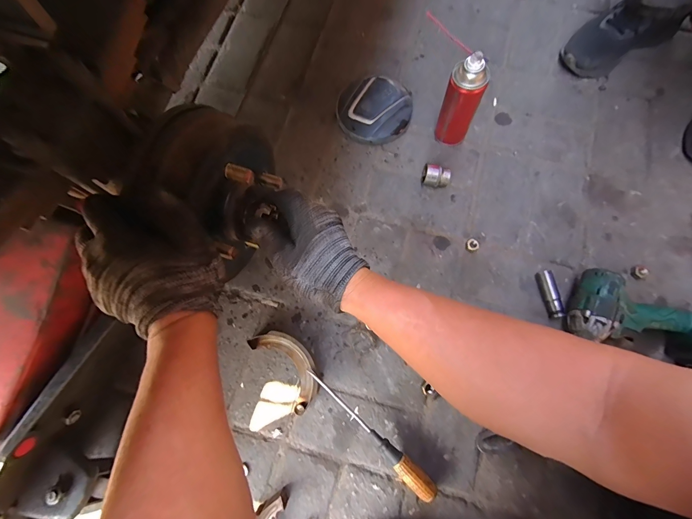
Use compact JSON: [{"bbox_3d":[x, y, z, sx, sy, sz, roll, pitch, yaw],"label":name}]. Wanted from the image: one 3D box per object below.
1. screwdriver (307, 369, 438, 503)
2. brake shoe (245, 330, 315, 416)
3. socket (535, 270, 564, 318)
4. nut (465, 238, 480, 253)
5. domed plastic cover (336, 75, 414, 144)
[{"bbox_3d":[0.040,0.257,0.498,0.028,0.035,0.245,-43,78,-9],"label":"screwdriver"},{"bbox_3d":[-0.089,0.170,0.528,0.067,0.034,0.135,-36,77,-7],"label":"brake shoe"},{"bbox_3d":[0.347,0.058,0.554,0.024,0.019,0.079,-10,75,-1],"label":"socket"},{"bbox_3d":[0.227,-0.026,0.587,0.025,0.007,0.023,0,76,2],"label":"nut"},{"bbox_3d":[0.059,-0.305,0.648,0.146,0.034,0.155,11,76,4],"label":"domed plastic cover"}]

